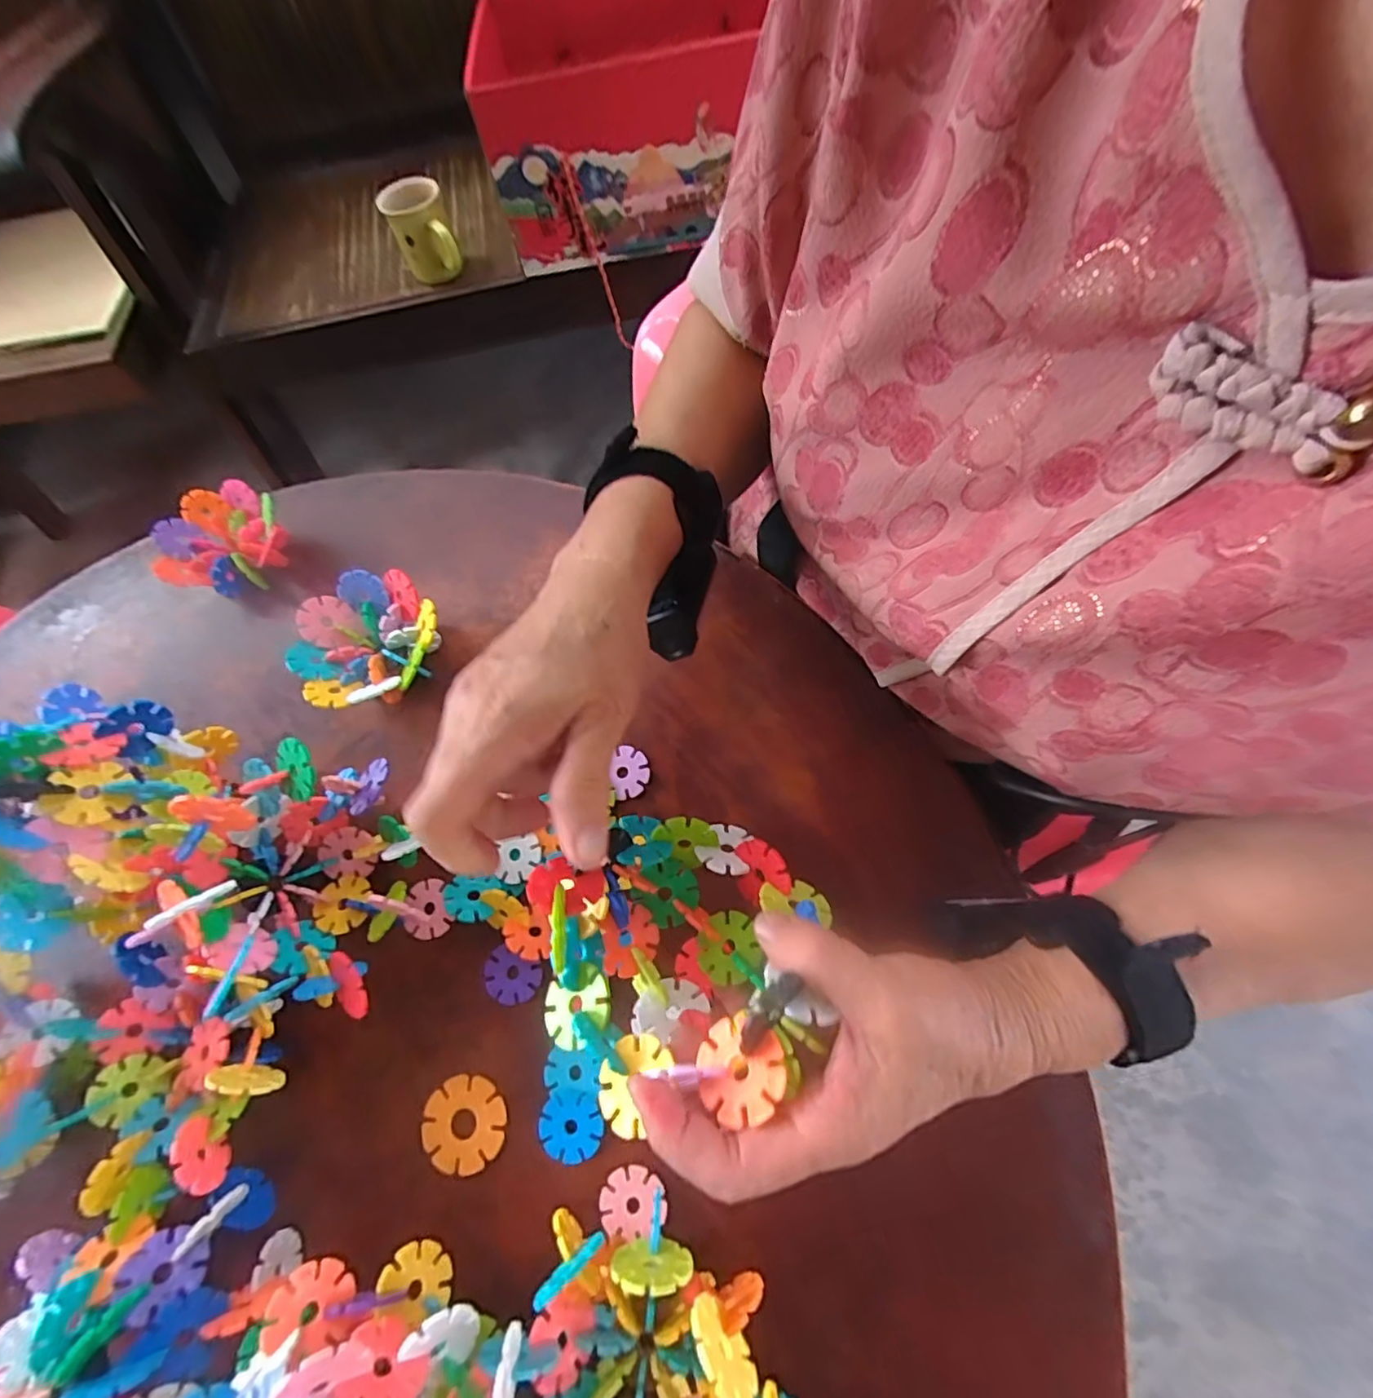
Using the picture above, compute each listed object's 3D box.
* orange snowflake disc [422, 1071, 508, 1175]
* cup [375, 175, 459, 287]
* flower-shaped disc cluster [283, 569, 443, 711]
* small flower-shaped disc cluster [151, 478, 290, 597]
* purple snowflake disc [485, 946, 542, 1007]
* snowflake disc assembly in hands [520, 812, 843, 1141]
[{"bbox_3d":[-0.115,0.219,0.312,0.042,0.004,0.043,-1,72,4],"label":"orange snowflake disc"},{"bbox_3d":[-0.347,-0.609,0.794,0.078,0.084,0.081,-1,72,4],"label":"cup"},{"bbox_3d":[-0.199,-0.032,0.390,0.087,0.046,0.085,-1,72,4],"label":"flower-shaped disc cluster"},{"bbox_3d":[-0.325,-0.108,0.431,0.077,0.042,0.086,42,80,15],"label":"small flower-shaped disc cluster"},{"bbox_3d":[-0.097,0.153,0.332,0.031,0.004,0.026,21,75,10],"label":"purple snowflake disc"},{"bbox_3d":[-0.001,0.101,0.250,0.116,0.077,0.106,-8,72,-1],"label":"snowflake disc assembly in hands"}]

